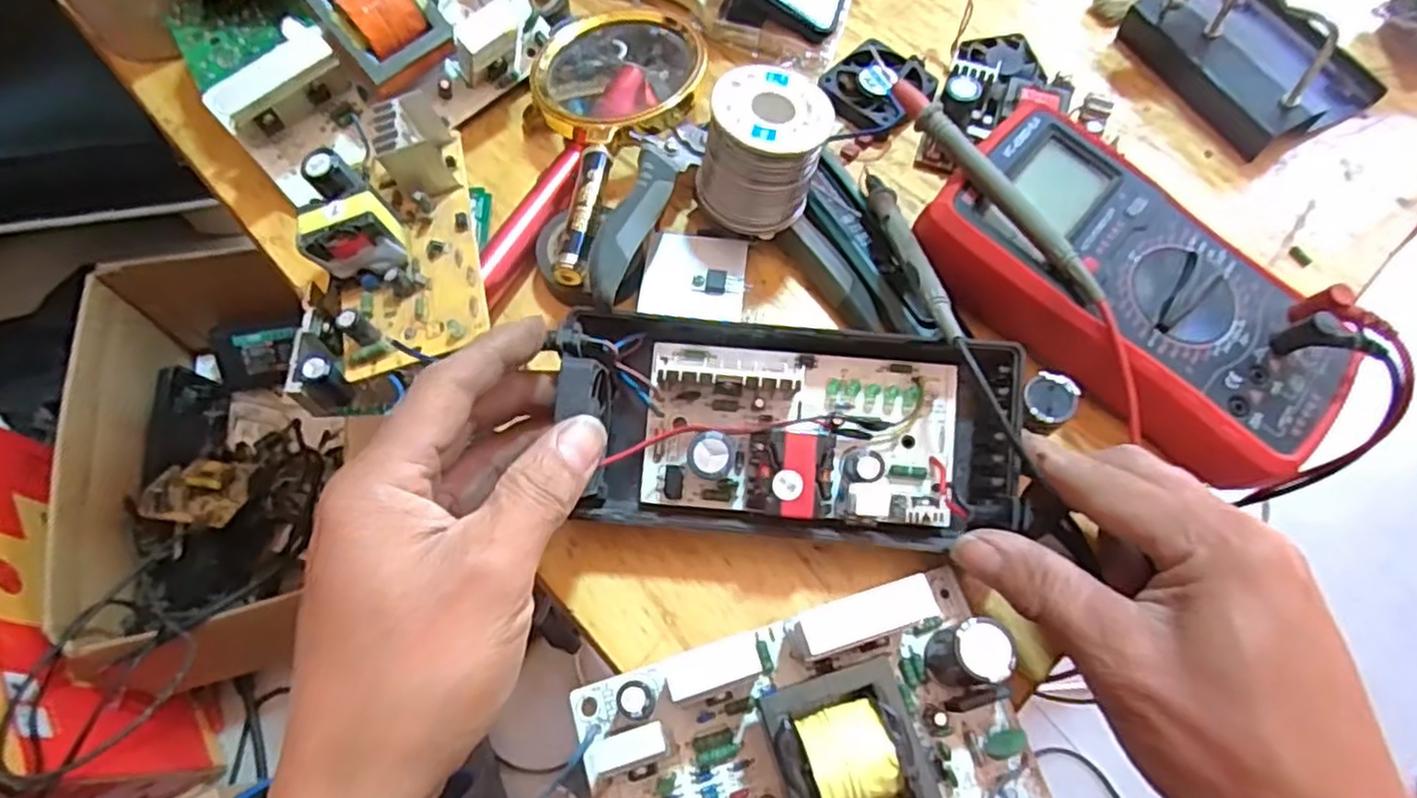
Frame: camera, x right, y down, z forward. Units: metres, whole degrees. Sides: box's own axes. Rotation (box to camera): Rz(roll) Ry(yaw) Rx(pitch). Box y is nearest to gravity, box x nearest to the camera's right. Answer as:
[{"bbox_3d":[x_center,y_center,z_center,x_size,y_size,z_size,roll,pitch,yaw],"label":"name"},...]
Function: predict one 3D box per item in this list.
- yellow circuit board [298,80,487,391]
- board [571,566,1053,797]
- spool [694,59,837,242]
[{"bbox_3d":[-0.134,-0.073,0.314,0.063,0.032,0.118,-13,67,-6],"label":"yellow circuit board"},{"bbox_3d":[0.036,0.124,0.252,0.160,0.050,0.095,-16,67,-8],"label":"board"},{"bbox_3d":[0.025,-0.111,0.334,0.051,0.053,0.055,17,67,7],"label":"spool"}]

